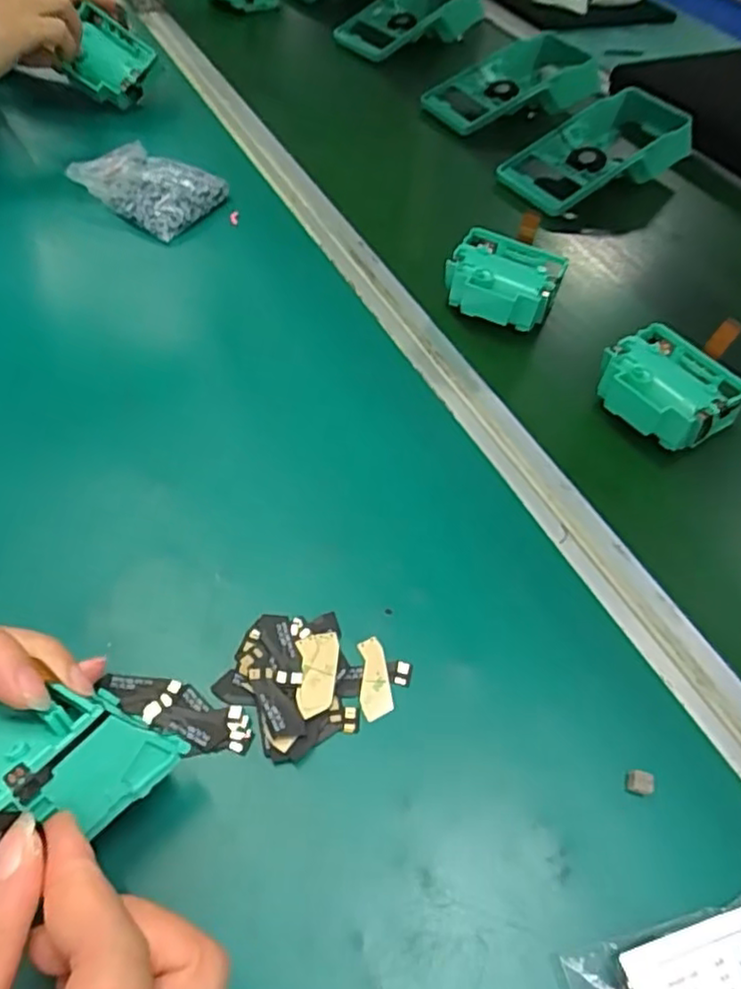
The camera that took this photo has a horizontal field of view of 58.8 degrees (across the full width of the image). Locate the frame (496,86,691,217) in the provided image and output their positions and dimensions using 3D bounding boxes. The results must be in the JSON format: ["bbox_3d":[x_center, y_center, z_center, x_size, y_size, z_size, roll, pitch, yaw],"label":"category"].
[{"bbox_3d":[0.207,-0.311,0.599,0.175,0.036,0.097,-31,59,-11],"label":"frame"}]

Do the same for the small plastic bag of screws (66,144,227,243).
[{"bbox_3d":[-0.173,-0.240,0.513,0.099,0.037,0.074,28,55,11],"label":"small plastic bag of screws"}]

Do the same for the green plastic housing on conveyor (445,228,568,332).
[{"bbox_3d":[0.093,-0.148,0.460,0.072,0.039,0.065,26,55,14],"label":"green plastic housing on conveyor"}]

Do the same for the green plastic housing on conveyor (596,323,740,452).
[{"bbox_3d":[0.182,-0.065,0.403,0.060,0.029,0.073,-32,62,-26],"label":"green plastic housing on conveyor"}]

